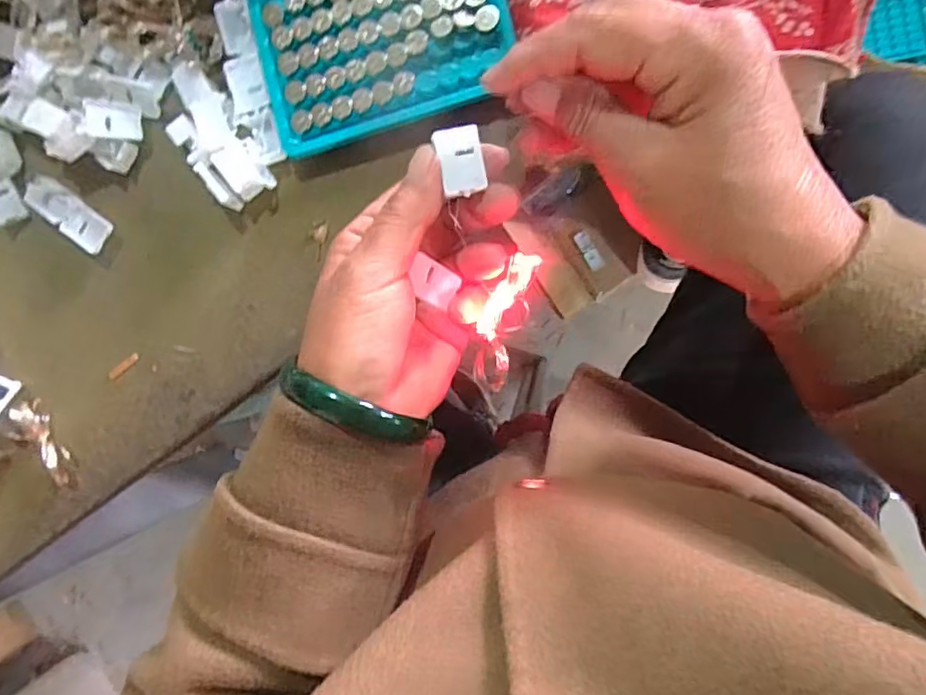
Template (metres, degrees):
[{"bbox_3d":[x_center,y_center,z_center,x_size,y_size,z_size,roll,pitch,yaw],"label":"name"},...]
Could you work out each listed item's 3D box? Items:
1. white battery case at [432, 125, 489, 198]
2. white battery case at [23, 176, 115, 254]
[{"bbox_3d":[-0.001,-0.078,0.245,0.018,0.007,0.026,-13,93,-8],"label":"white battery case"},{"bbox_3d":[-0.229,-0.078,0.338,0.056,0.009,0.020,35,98,5],"label":"white battery case"}]

